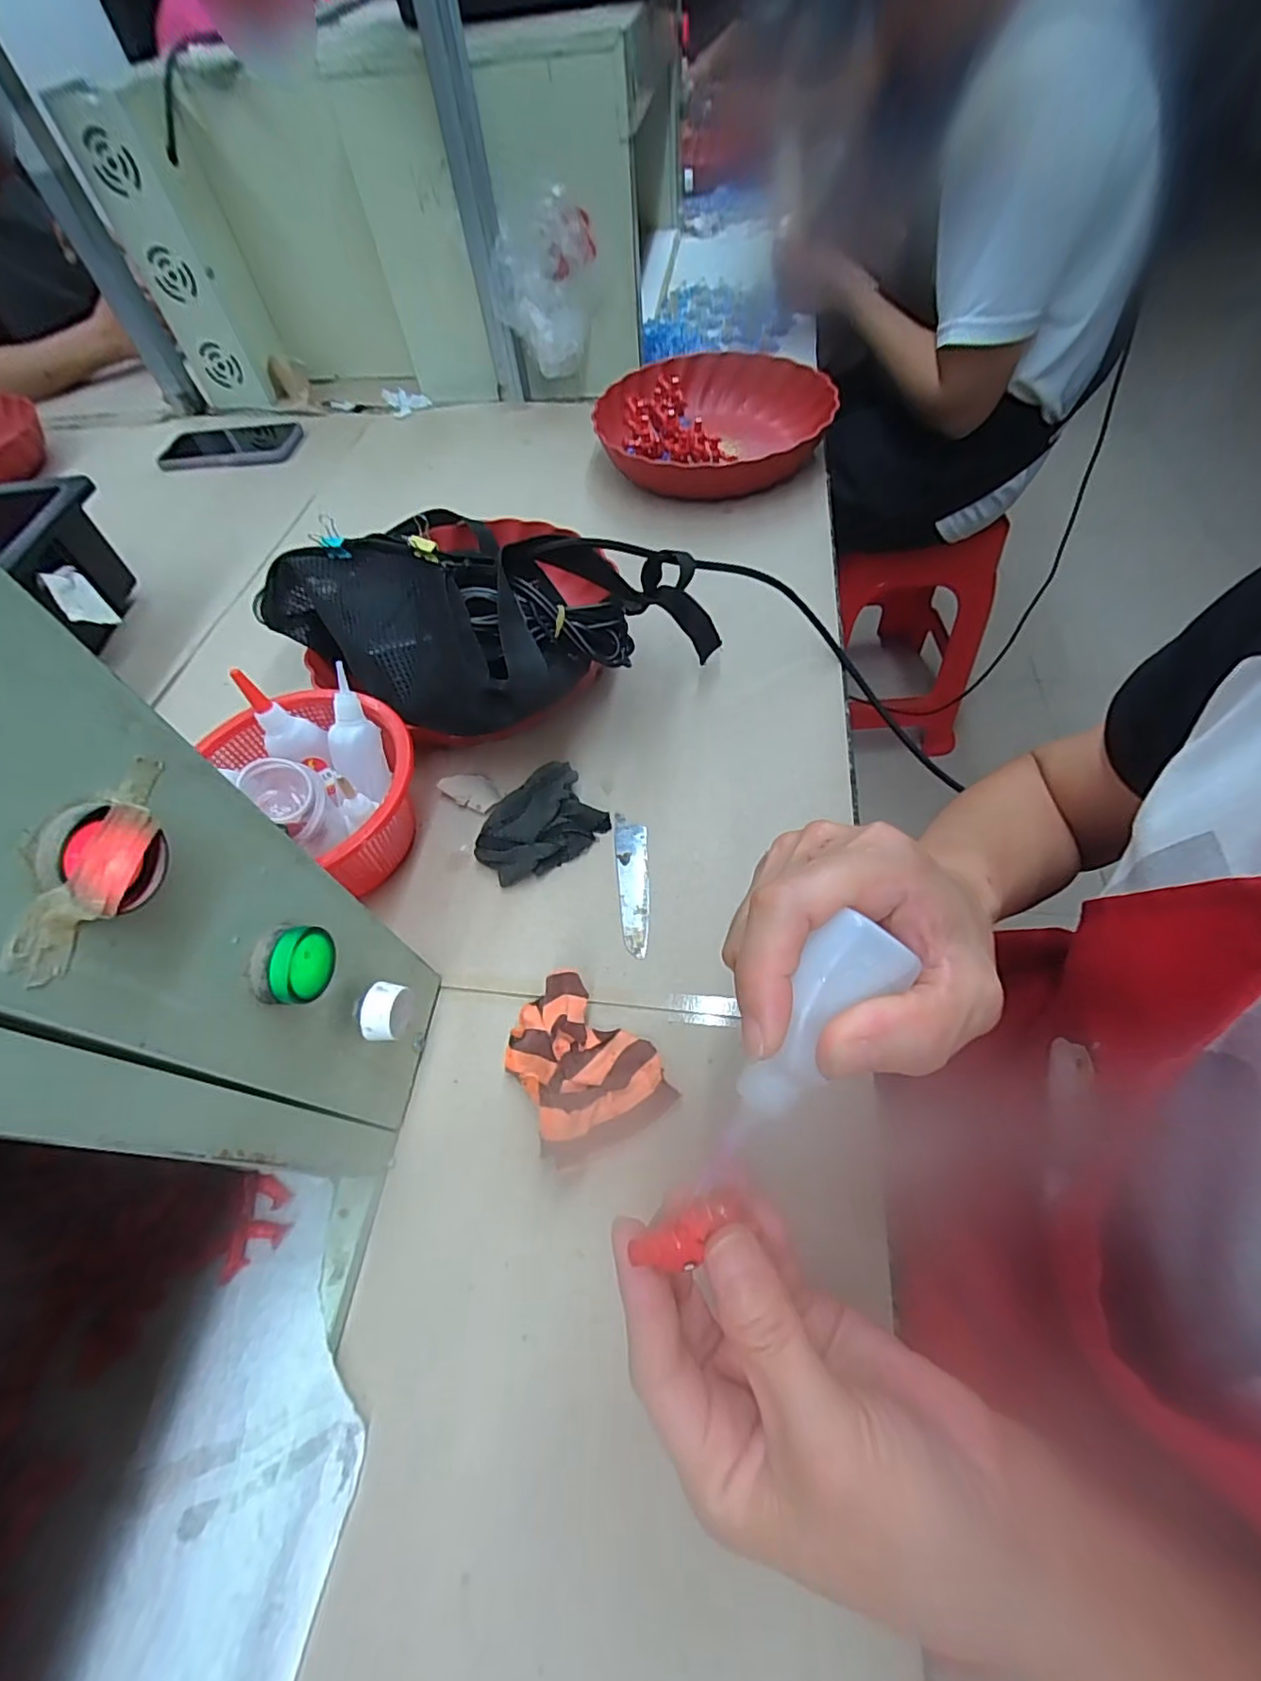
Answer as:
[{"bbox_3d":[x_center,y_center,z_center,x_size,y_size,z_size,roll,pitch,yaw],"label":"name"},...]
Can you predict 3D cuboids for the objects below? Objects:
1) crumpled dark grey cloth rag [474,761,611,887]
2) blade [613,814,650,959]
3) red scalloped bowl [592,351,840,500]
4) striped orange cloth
[{"bbox_3d":[-0.059,-0.009,0.407,0.055,0.029,0.083,37,68,24],"label":"crumpled dark grey cloth rag"},{"bbox_3d":[0.002,0.026,0.391,0.021,0.004,0.100,-4,57,2],"label":"blade"},{"bbox_3d":[0.092,-0.447,0.668,0.238,0.062,0.234,17,61,15],"label":"red scalloped bowl"},{"bbox_3d":[-0.026,0.116,0.321,0.069,0.030,0.086,-27,59,-12],"label":"striped orange cloth"}]

